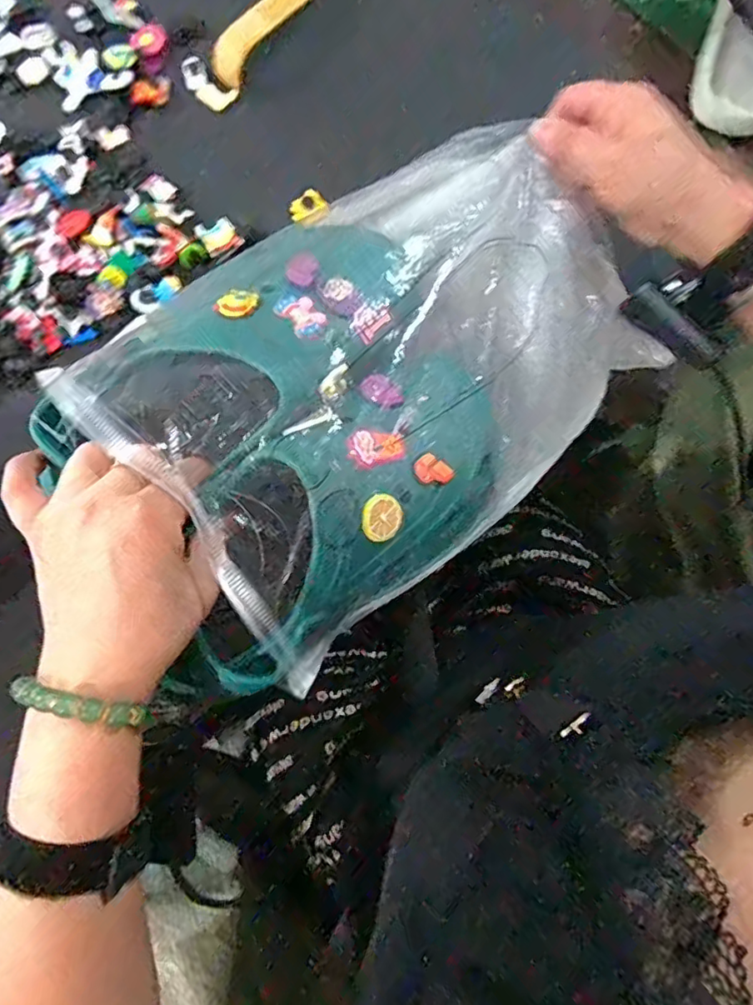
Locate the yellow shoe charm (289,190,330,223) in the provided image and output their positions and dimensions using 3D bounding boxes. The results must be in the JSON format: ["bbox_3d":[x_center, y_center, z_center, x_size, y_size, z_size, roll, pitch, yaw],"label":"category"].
[{"bbox_3d":[-0.056,-0.242,0.473,0.030,0.006,0.021,-31,79,-8],"label":"yellow shoe charm"}]

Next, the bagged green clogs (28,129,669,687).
[{"bbox_3d":[-0.002,-0.078,0.346,0.225,0.114,0.341,41,79,8],"label":"bagged green clogs"}]

